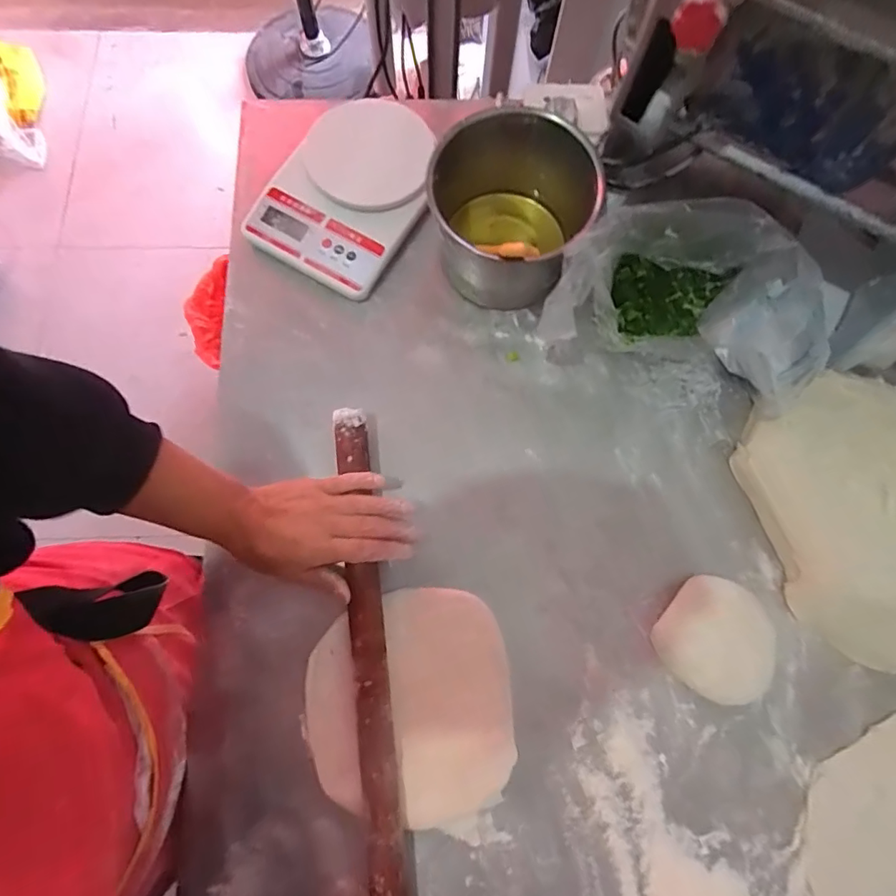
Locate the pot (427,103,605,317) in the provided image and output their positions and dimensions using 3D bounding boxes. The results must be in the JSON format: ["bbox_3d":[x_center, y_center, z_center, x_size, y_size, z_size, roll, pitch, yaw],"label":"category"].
[{"bbox_3d":[0.060,-0.221,0.480,0.130,0.116,0.149,-14,78,-5],"label":"pot"}]

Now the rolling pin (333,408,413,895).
[{"bbox_3d":[-0.057,0.237,0.401,0.029,0.027,0.554,-7,78,-3],"label":"rolling pin"}]

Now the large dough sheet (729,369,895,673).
[{"bbox_3d":[0.389,0.062,0.447,0.182,0.070,0.255,-15,78,-5],"label":"large dough sheet"}]

